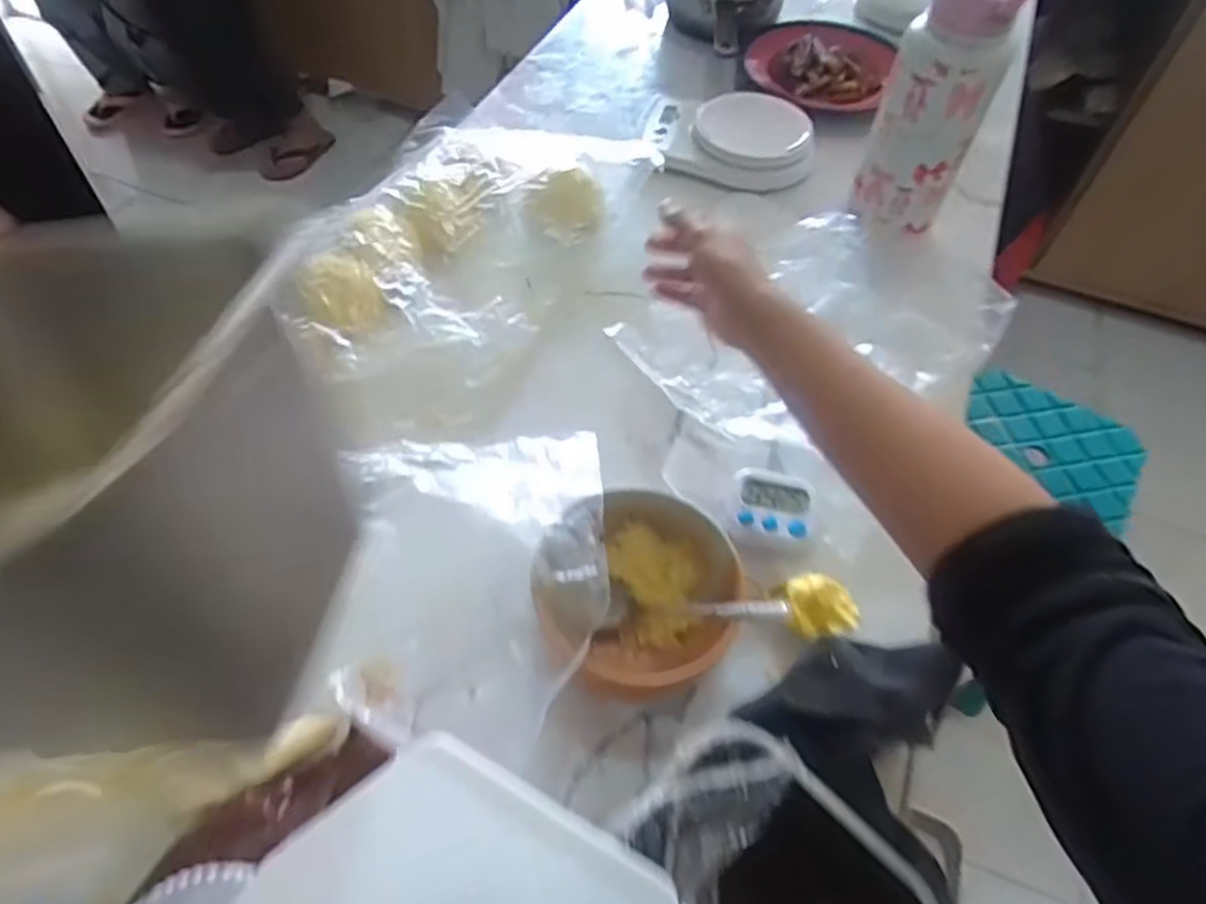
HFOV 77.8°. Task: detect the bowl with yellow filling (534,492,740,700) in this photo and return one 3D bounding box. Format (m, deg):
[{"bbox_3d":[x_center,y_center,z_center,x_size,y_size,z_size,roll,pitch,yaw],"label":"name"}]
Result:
[{"bbox_3d":[0.023,0.090,0.488,0.127,0.072,0.120,1,54,-1],"label":"bowl with yellow filling"}]

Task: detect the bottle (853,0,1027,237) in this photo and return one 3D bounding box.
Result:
[{"bbox_3d":[0.294,-0.315,0.668,0.084,0.240,0.082,20,56,12],"label":"bottle"}]

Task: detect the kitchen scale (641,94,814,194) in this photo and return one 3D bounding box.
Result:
[{"bbox_3d":[0.136,-0.338,0.815,0.186,0.046,0.140,11,55,6],"label":"kitchen scale"}]

